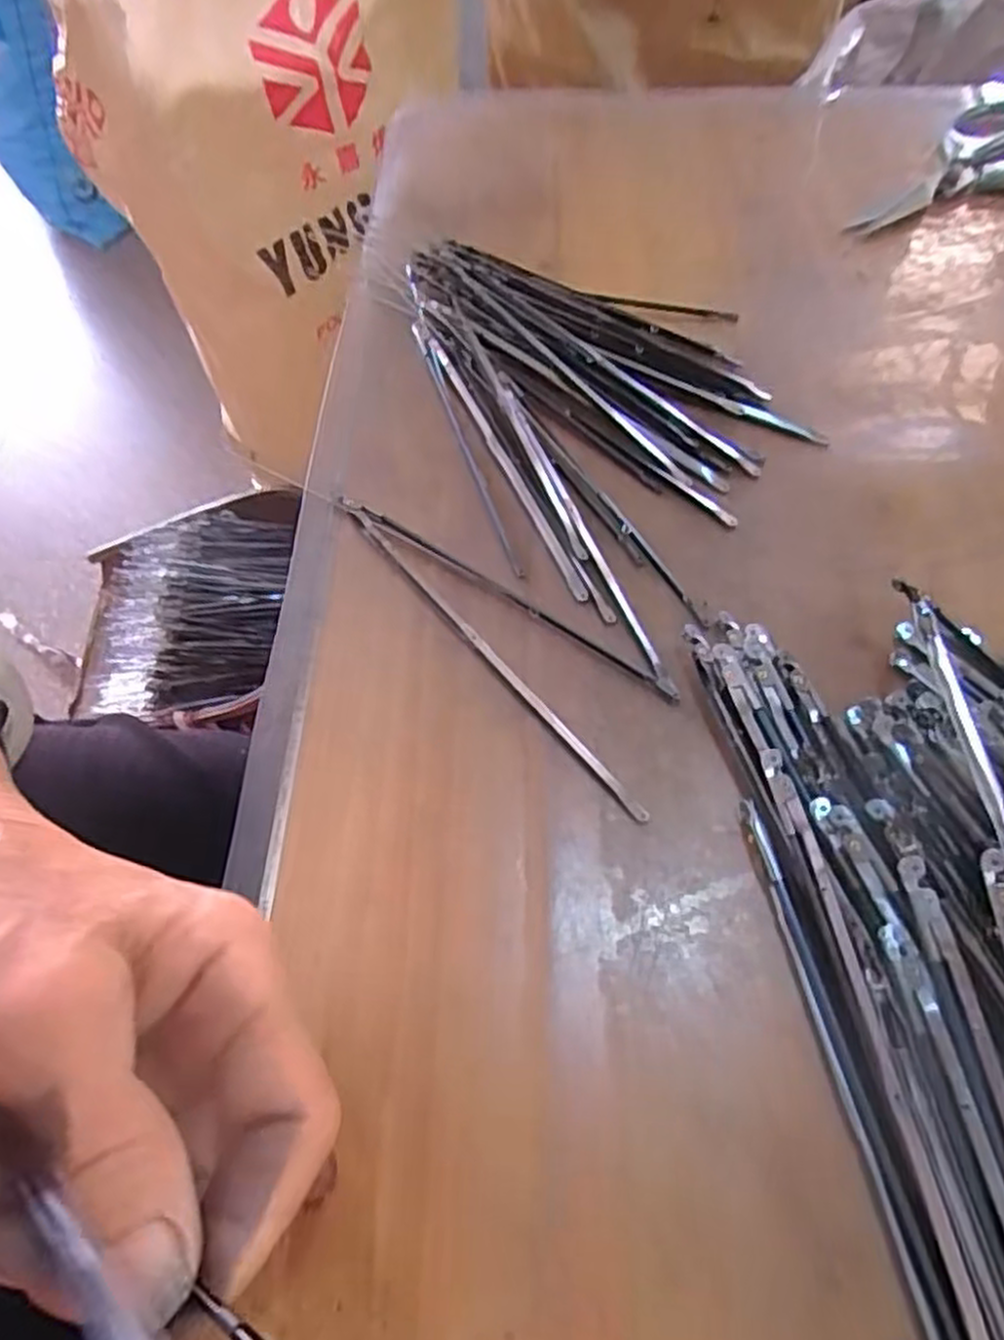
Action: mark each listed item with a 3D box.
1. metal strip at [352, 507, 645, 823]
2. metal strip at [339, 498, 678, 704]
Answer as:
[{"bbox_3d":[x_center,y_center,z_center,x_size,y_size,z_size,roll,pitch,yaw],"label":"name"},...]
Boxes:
[{"bbox_3d":[-0.007,-0.008,0.294,0.008,0.005,0.171,-35,64,-18],"label":"metal strip"},{"bbox_3d":[-0.002,-0.032,0.307,0.163,0.005,0.008,31,64,19],"label":"metal strip"}]

